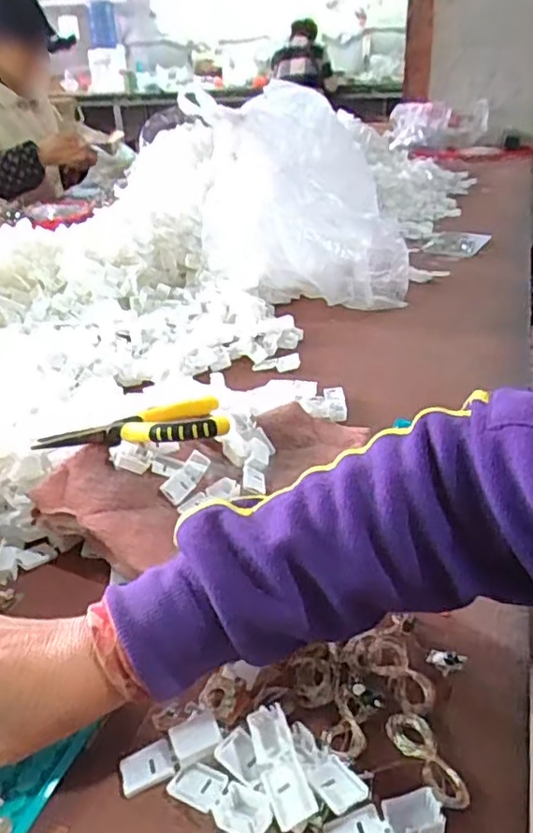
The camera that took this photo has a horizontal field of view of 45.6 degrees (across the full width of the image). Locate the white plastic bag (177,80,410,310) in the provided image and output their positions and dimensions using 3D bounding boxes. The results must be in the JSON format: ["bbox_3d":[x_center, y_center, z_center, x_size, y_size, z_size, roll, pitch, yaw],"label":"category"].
[{"bbox_3d":[0.048,-0.285,0.848,0.280,0.260,0.131,5,31,13],"label":"white plastic bag"}]

